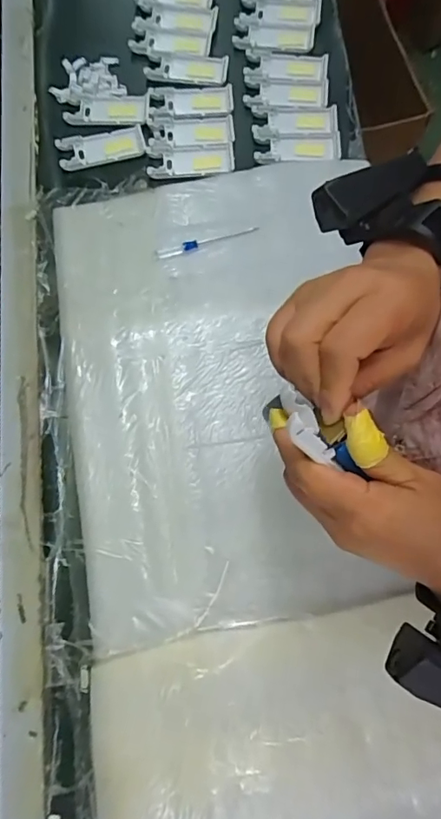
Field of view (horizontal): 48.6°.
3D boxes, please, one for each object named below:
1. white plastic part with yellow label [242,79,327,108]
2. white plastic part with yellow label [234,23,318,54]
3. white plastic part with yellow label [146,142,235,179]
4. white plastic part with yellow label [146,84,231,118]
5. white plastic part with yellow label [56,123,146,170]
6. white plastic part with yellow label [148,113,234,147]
[{"bbox_3d":[0.083,-0.403,0.622,0.105,0.007,0.041,-1,76,-1],"label":"white plastic part with yellow label"},{"bbox_3d":[0.070,-0.488,0.640,0.105,0.006,0.044,2,76,0],"label":"white plastic part with yellow label"},{"bbox_3d":[-0.037,-0.307,0.601,0.105,0.007,0.042,-2,76,-1],"label":"white plastic part with yellow label"},{"bbox_3d":[-0.037,-0.392,0.616,0.102,0.006,0.046,-4,76,-1],"label":"white plastic part with yellow label"},{"bbox_3d":[-0.147,-0.323,0.601,0.104,0.007,0.044,-15,77,-4],"label":"white plastic part with yellow label"},{"bbox_3d":[-0.036,-0.347,0.608,0.103,0.006,0.042,-4,76,-1],"label":"white plastic part with yellow label"}]

